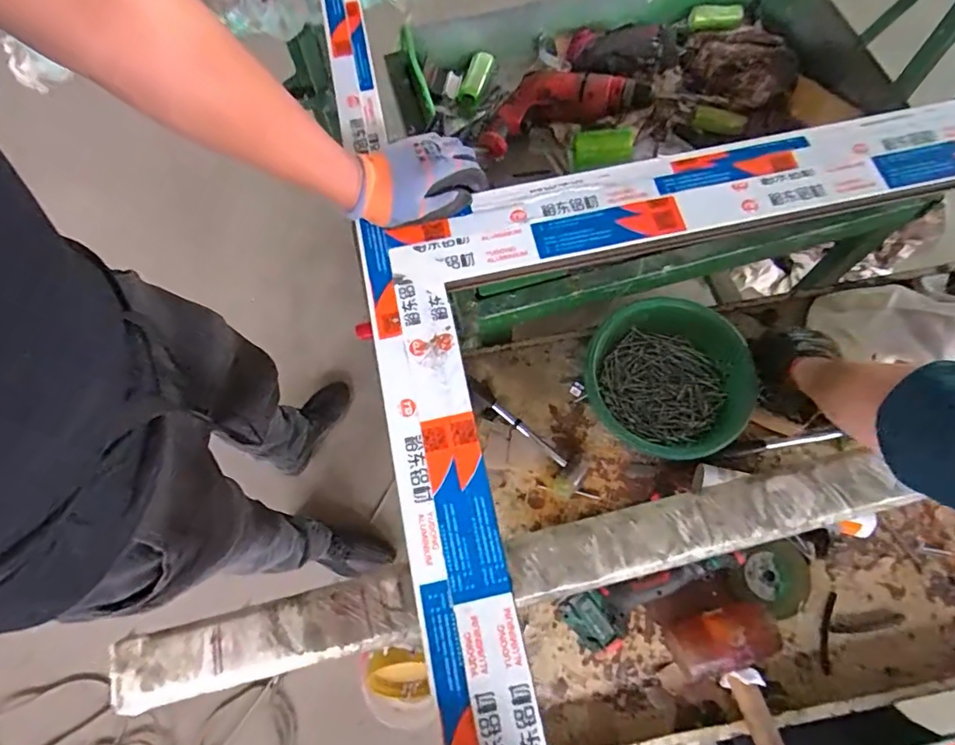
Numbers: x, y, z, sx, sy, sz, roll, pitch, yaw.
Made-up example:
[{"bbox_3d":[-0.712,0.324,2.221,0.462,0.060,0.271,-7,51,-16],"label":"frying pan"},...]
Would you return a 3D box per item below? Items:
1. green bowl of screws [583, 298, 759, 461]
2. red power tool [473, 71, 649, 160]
[{"bbox_3d":[0.272,0.014,0.757,0.223,0.068,0.215,-1,70,2],"label":"green bowl of screws"},{"bbox_3d":[0.122,-0.434,0.851,0.279,0.053,0.128,-22,70,-6],"label":"red power tool"}]

